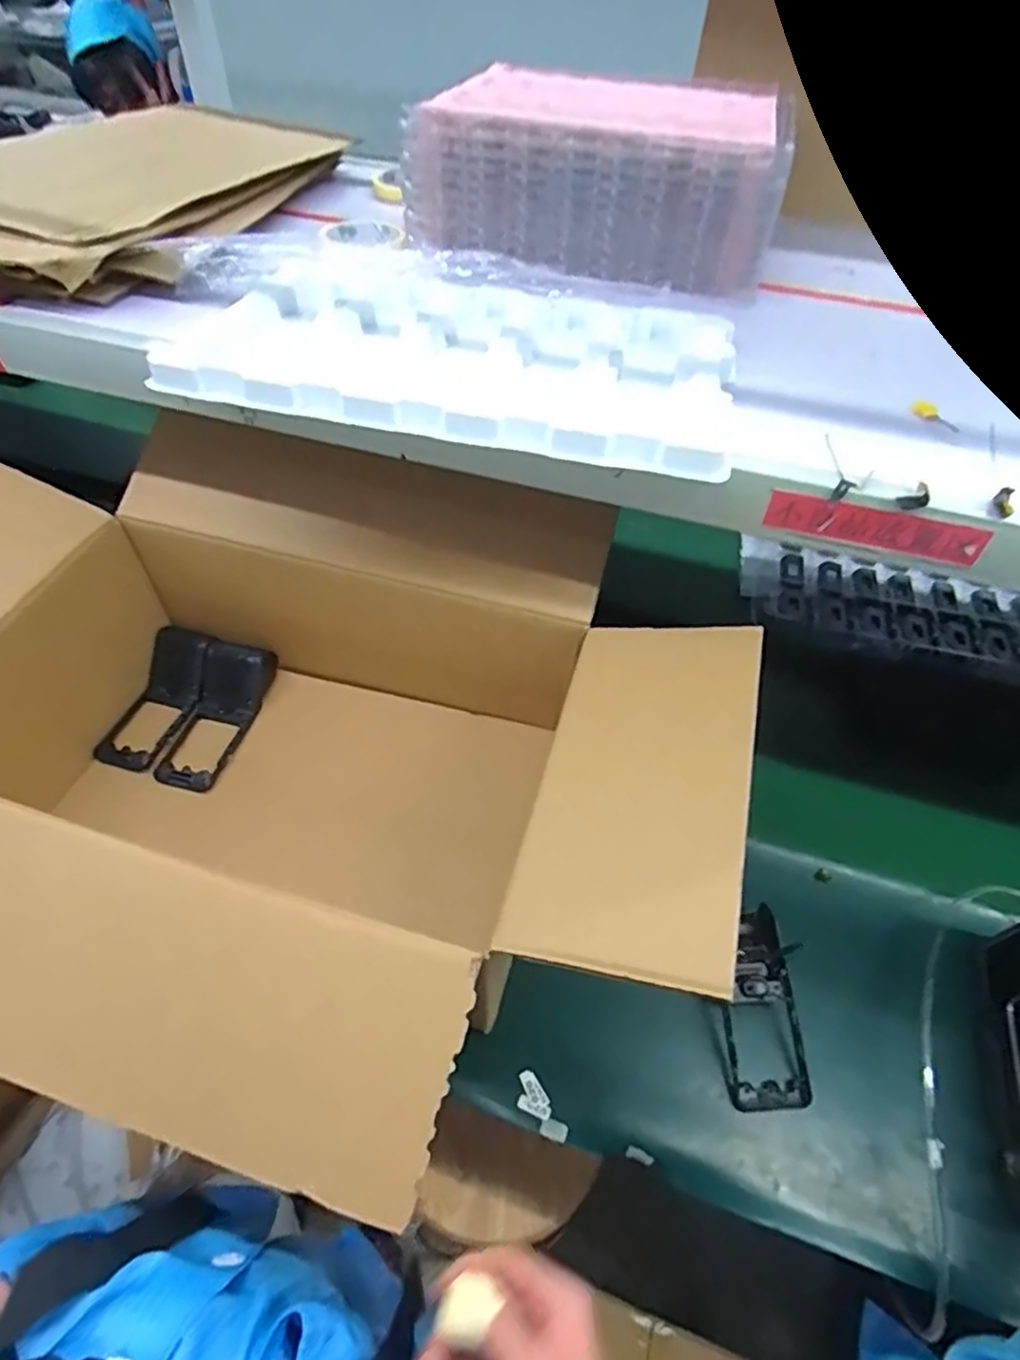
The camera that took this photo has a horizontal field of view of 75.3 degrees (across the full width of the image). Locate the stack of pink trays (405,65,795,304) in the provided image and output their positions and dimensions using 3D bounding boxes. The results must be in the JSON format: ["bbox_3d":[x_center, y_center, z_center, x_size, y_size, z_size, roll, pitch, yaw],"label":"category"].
[{"bbox_3d":[0.097,-0.551,0.719,0.368,0.130,0.255,14,51,9],"label":"stack of pink trays"}]

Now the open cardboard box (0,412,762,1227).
[{"bbox_3d":[-0.216,0.071,0.603,0.776,0.277,0.534,13,51,8],"label":"open cardboard box"}]

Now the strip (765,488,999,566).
[{"bbox_3d":[0.254,-0.105,0.468,0.141,0.035,0.007,16,56,10],"label":"strip"}]

